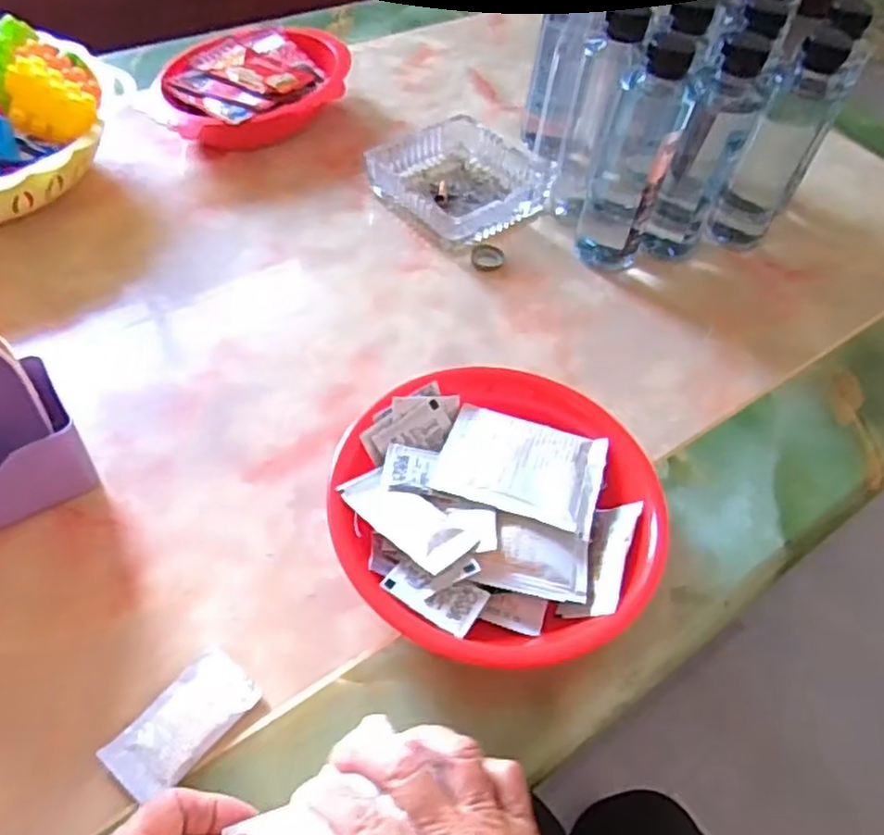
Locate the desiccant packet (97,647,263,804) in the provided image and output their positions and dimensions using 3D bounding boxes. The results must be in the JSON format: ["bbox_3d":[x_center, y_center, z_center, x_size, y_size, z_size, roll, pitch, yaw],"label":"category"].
[{"bbox_3d":[-0.128,0.152,0.355,0.038,0.008,0.071,36,58,20],"label":"desiccant packet"}]

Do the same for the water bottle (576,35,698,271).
[{"bbox_3d":[0.148,-0.197,0.551,0.057,0.171,0.044,19,54,9],"label":"water bottle"}]

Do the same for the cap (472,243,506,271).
[{"bbox_3d":[0.038,-0.134,0.593,0.025,0.009,0.024,3,53,-4],"label":"cap"}]

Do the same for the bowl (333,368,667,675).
[{"bbox_3d":[0.032,0.054,0.429,0.183,0.041,0.188,3,53,-4],"label":"bowl"}]

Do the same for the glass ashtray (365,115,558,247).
[{"bbox_3d":[0.018,-0.211,0.634,0.134,0.032,0.129,-36,64,-28],"label":"glass ashtray"}]

